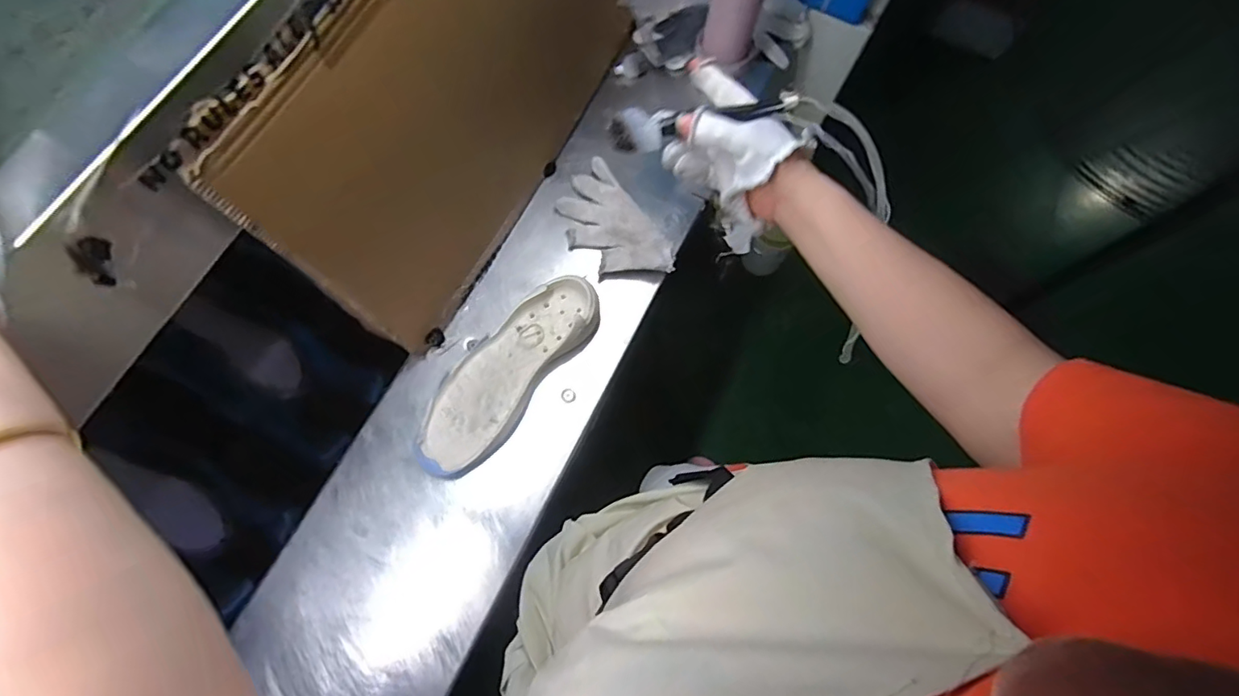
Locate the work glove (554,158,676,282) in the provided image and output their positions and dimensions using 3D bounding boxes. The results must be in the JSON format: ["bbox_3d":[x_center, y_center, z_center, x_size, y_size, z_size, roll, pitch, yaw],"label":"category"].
[{"bbox_3d":[-0.013,-0.161,0.730,0.103,0.026,0.187,-34,75,-12],"label":"work glove"}]

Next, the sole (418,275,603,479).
[{"bbox_3d":[-0.137,0.027,0.658,0.104,0.040,0.283,35,74,11],"label":"sole"}]

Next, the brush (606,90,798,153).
[{"bbox_3d":[0.067,-0.195,0.459,0.156,0.025,0.027,-8,71,10],"label":"brush"}]

